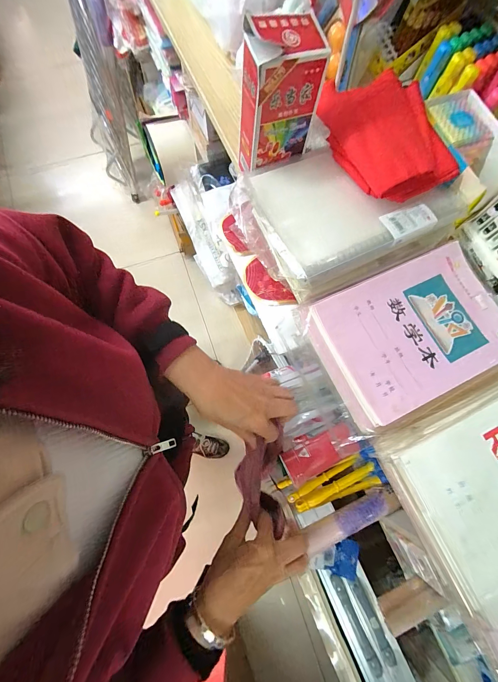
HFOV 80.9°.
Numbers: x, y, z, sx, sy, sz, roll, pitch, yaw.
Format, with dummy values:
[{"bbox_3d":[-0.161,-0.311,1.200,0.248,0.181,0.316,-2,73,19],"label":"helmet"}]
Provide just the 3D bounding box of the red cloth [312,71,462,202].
[{"bbox_3d":[0.202,-0.314,0.439,0.149,0.034,0.216,-19,76,-6],"label":"red cloth"}]

